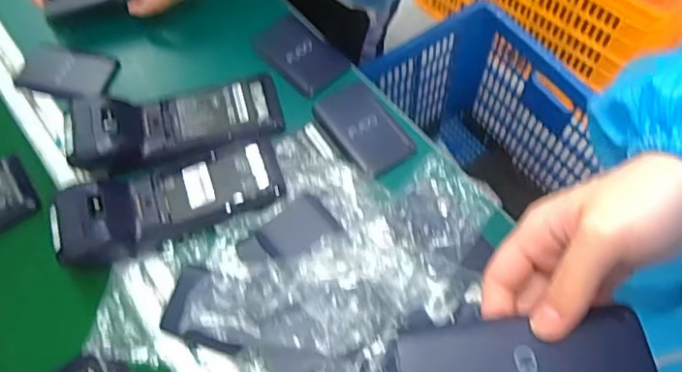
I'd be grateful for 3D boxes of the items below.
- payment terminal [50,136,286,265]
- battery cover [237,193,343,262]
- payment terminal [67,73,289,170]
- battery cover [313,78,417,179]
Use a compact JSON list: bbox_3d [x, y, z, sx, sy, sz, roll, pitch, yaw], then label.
[{"bbox_3d":[-0.173,0.008,0.558,0.225,0.046,0.088,-19,63,-6],"label":"payment terminal"},{"bbox_3d":[-0.055,0.048,0.540,0.092,0.015,0.053,-31,65,-12],"label":"battery cover"},{"bbox_3d":[-0.180,-0.077,0.603,0.225,0.046,0.088,-12,63,-3],"label":"payment terminal"},{"bbox_3d":[0.024,-0.065,0.612,0.071,0.009,0.115,-33,66,-13],"label":"battery cover"}]

